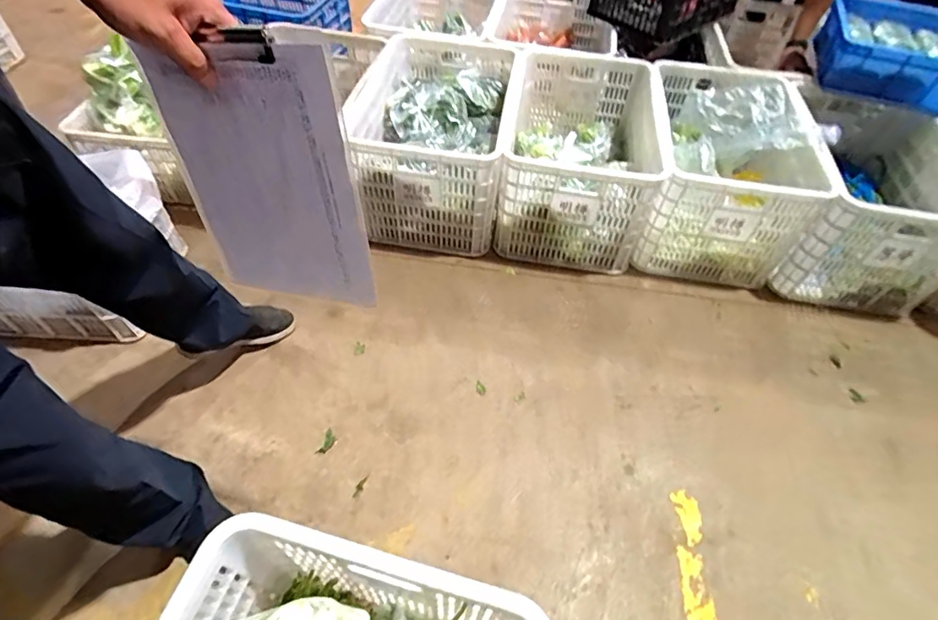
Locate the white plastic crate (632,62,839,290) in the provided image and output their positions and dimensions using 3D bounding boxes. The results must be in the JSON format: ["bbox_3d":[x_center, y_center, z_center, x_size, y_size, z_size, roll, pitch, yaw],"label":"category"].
[{"bbox_3d":[0.742,-0.435,1.507,0.423,0.354,0.628,9,55,4],"label":"white plastic crate"}]

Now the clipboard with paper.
[{"bbox_3d":[-0.217,-0.135,0.536,0.211,0.289,0.010,8,40,15],"label":"clipboard with paper"}]

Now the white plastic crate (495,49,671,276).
[{"bbox_3d":[0.325,-0.465,1.505,0.418,0.326,0.641,7,55,3],"label":"white plastic crate"}]

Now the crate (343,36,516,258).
[{"bbox_3d":[-0.081,-0.524,1.504,0.410,0.310,0.652,3,55,0],"label":"crate"}]

